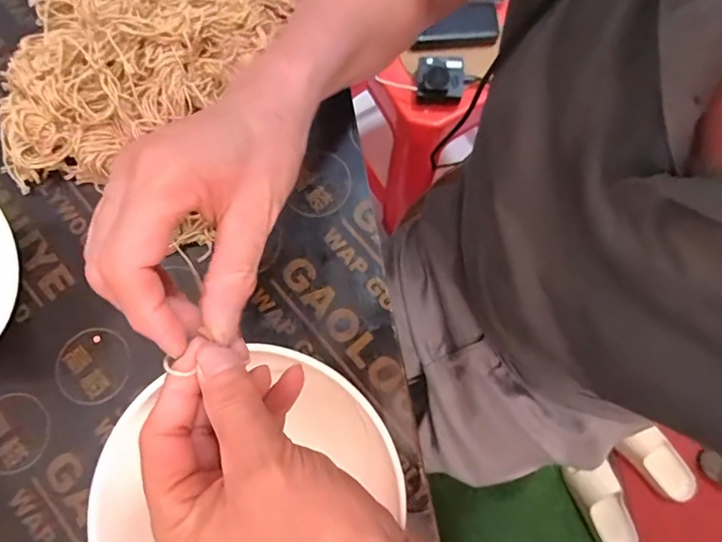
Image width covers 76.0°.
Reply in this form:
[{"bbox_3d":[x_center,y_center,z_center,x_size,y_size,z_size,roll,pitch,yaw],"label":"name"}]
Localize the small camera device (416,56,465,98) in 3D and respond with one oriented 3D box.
[{"bbox_3d":[0.132,-0.322,0.770,0.078,0.025,0.061,-4,78,0],"label":"small camera device"}]

